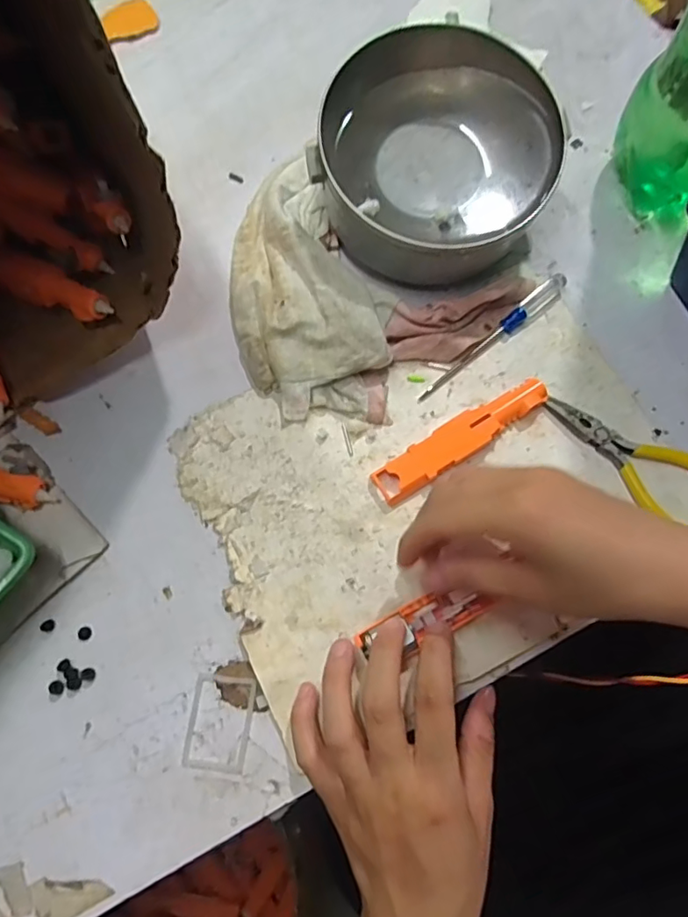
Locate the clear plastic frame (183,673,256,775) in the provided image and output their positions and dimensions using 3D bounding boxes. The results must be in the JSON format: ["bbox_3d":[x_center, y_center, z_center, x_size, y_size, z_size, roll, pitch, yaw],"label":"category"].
[{"bbox_3d":[-0.065,0.139,0.287,0.032,0.004,0.046,6,73,4],"label":"clear plastic frame"}]

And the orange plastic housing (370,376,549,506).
[{"bbox_3d":[0.071,-0.013,0.330,0.118,0.012,0.023,-33,75,-7],"label":"orange plastic housing"}]

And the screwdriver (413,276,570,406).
[{"bbox_3d":[0.098,-0.077,0.351,0.126,0.008,0.013,-41,76,-10],"label":"screwdriver"}]

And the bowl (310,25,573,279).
[{"bbox_3d":[0.058,-0.179,0.343,0.135,0.079,0.138,-1,73,2],"label":"bowl"}]

